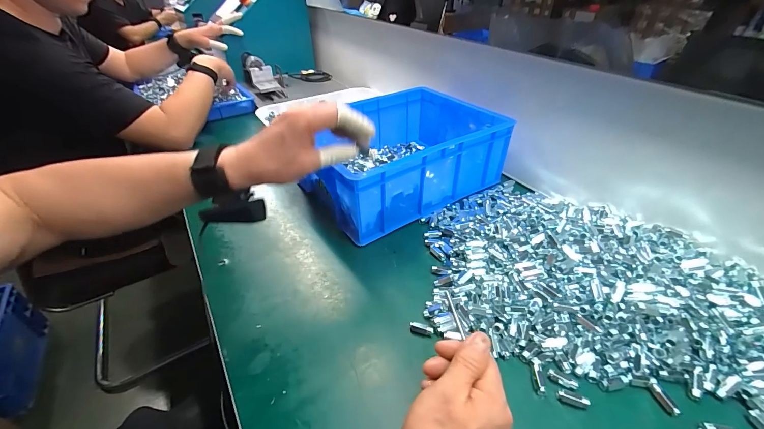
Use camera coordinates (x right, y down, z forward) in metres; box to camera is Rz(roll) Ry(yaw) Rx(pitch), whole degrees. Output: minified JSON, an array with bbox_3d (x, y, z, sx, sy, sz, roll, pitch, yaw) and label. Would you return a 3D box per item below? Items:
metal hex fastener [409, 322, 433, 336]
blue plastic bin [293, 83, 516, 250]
[{"bbox_3d":[0.047,0.138,0.396,0.028,0.010,0.010,11,40,15],"label":"metal hex fastener"},{"bbox_3d":[0.026,-0.127,0.630,0.348,0.125,0.282,-26,44,-28],"label":"blue plastic bin"}]

